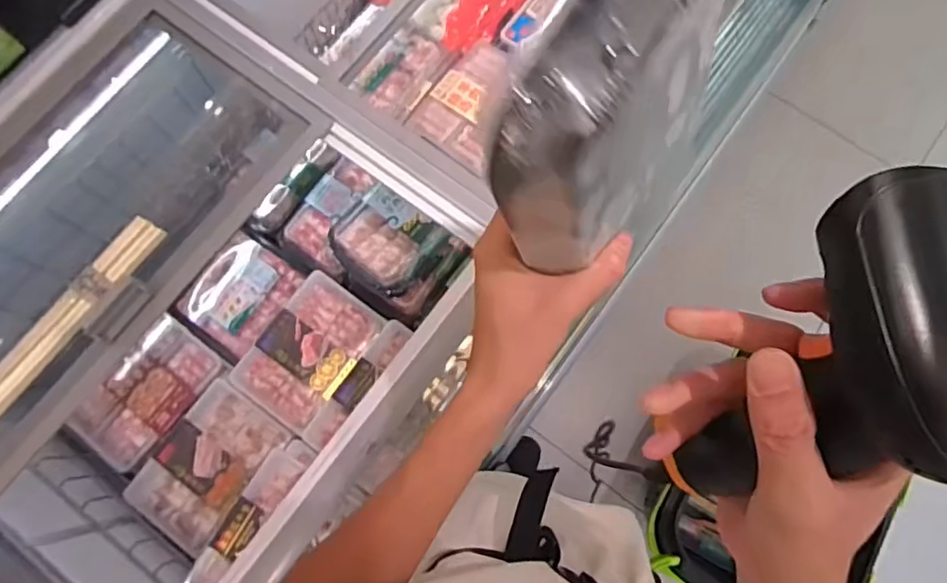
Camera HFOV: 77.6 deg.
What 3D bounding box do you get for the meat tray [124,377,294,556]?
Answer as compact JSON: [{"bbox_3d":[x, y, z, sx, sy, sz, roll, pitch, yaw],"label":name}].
[{"bbox_3d":[-0.426,0.275,0.944,0.155,0.031,0.234,35,79,9],"label":"meat tray"}]

